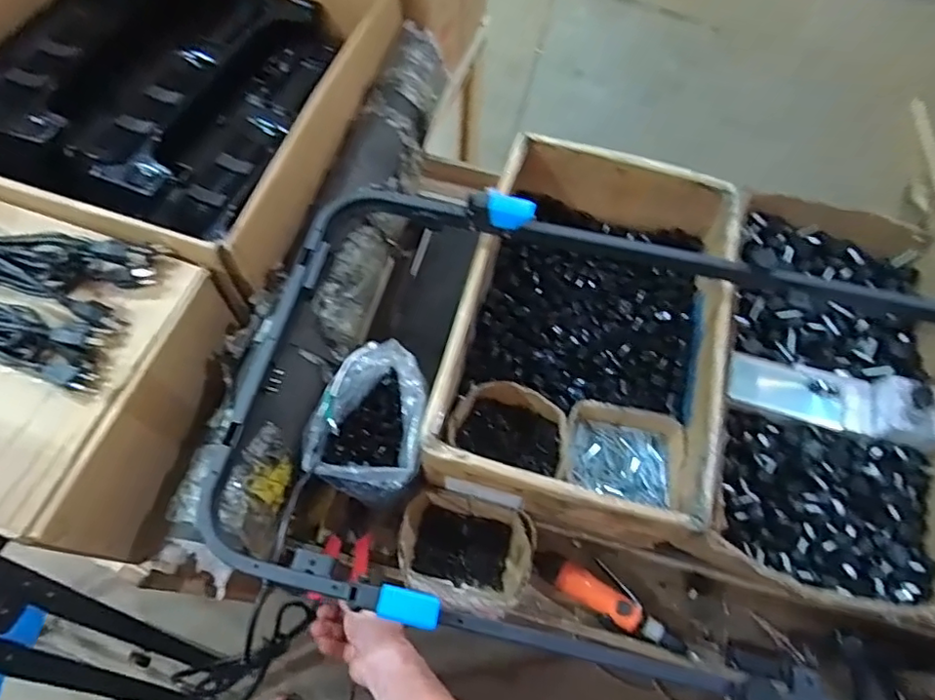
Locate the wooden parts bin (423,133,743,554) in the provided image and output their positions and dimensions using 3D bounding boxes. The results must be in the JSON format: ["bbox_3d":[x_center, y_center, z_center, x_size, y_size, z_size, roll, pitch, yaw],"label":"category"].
[{"bbox_3d":[0.174,-0.030,0.835,0.344,0.178,0.540,13,65,4],"label":"wooden parts bin"}]

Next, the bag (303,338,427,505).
[{"bbox_3d":[-0.124,0.092,0.736,0.130,0.110,0.179,7,65,1],"label":"bag"}]

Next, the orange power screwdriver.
[{"bbox_3d":[0.195,0.337,0.779,0.234,0.054,0.071,34,68,13],"label":"orange power screwdriver"}]

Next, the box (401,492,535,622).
[{"bbox_3d":[-0.006,0.270,0.766,0.172,0.099,0.135,16,65,5],"label":"box"}]

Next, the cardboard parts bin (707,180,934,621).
[{"bbox_3d":[0.532,0.040,0.839,0.342,0.120,0.634,16,65,5],"label":"cardboard parts bin"}]

